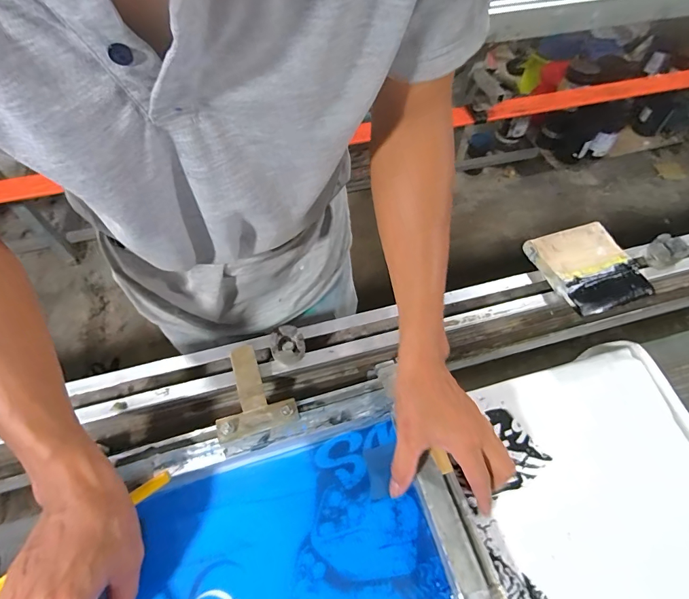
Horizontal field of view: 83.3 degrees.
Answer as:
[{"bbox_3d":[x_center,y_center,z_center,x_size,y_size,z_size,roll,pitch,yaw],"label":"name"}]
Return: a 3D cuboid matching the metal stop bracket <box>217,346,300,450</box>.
[{"bbox_3d":[-0.102,0.098,0.414,0.081,0.023,0.091,-18,62,-12],"label":"metal stop bracket"}]

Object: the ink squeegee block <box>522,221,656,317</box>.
[{"bbox_3d":[0.310,-0.043,0.497,0.108,0.023,0.122,-17,61,-11],"label":"ink squeegee block"}]

